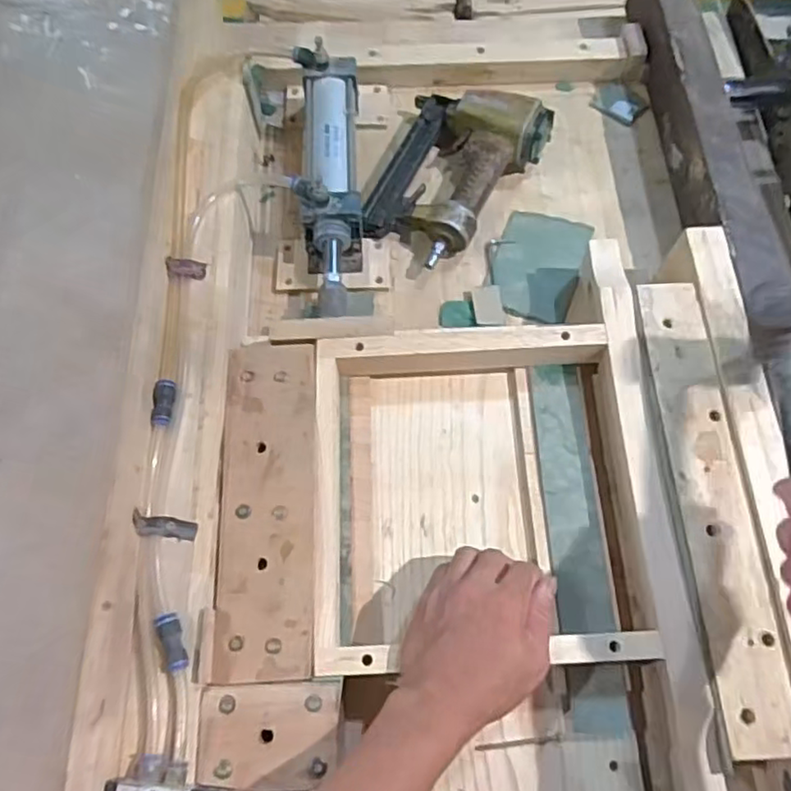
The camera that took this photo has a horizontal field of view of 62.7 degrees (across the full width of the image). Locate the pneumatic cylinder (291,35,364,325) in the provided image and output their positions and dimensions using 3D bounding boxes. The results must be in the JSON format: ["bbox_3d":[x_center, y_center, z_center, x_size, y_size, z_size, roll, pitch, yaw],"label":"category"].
[{"bbox_3d":[-0.070,-0.226,0.693,0.069,0.079,0.315,-3,68,-1],"label":"pneumatic cylinder"}]

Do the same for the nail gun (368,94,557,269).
[{"bbox_3d":[0.062,-0.248,0.715,0.154,0.056,0.219,25,70,10],"label":"nail gun"}]

